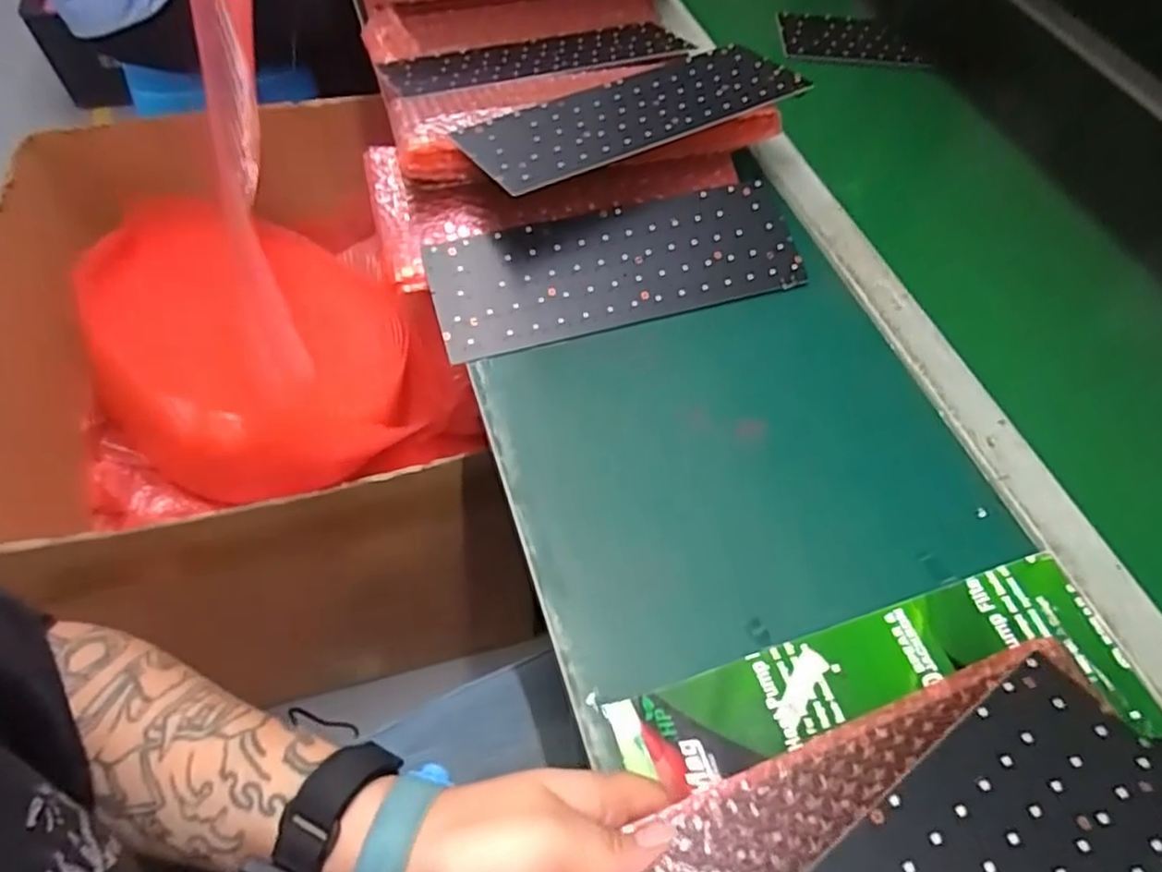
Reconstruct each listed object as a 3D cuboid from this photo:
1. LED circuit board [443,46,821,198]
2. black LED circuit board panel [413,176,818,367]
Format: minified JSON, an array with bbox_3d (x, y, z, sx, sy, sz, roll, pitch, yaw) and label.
[{"bbox_3d":[0.044,-0.249,0.538,0.274,0.010,0.093,-28,59,-21],"label":"LED circuit board"},{"bbox_3d":[0.028,-0.127,0.531,0.274,0.006,0.094,-15,78,-11],"label":"black LED circuit board panel"}]

